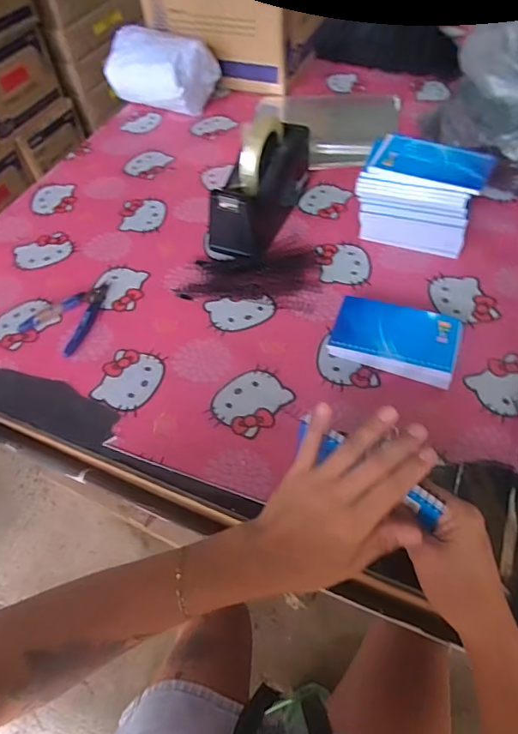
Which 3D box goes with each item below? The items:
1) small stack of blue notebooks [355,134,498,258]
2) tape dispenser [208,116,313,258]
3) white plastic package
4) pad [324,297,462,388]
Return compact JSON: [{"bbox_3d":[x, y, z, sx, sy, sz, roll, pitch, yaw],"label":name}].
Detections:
[{"bbox_3d":[0.208,-0.218,0.623,0.141,0.106,0.085,20,57,18],"label":"small stack of blue notebooks"},{"bbox_3d":[0.004,-0.257,0.665,0.073,0.127,0.209,18,56,17],"label":"tape dispenser"},{"bbox_3d":[-0.187,-0.549,0.898,0.200,0.109,0.122,19,56,17],"label":"white plastic package"},{"bbox_3d":[0.152,-0.031,0.539,0.132,0.031,0.088,17,56,16],"label":"pad"}]

